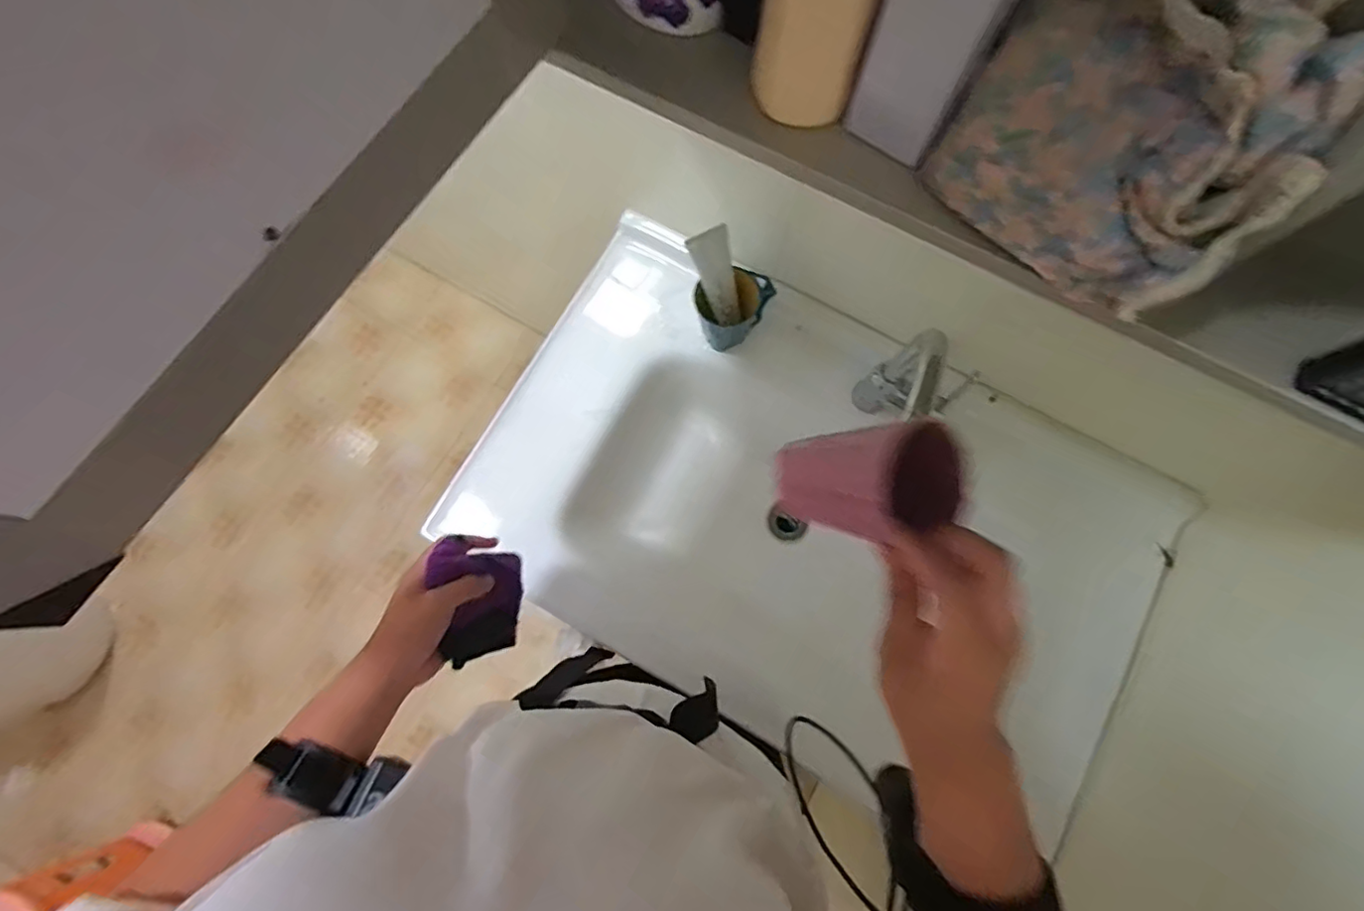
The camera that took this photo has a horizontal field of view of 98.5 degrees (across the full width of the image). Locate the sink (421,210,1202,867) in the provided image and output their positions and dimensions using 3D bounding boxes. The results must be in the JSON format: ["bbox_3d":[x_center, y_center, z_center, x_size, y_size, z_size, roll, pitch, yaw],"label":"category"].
[{"bbox_3d":[0.151,0.099,0.803,0.814,0.185,0.510,31,79,6],"label":"sink"}]

